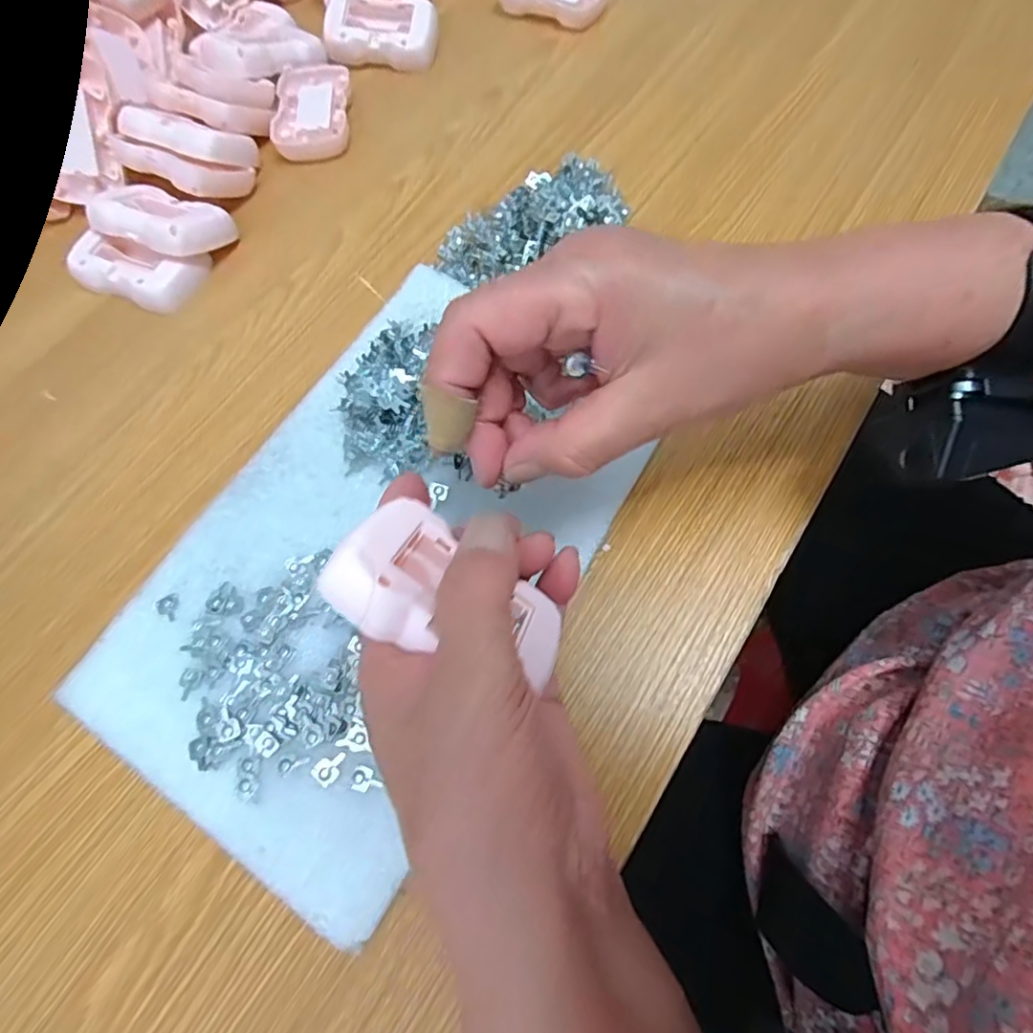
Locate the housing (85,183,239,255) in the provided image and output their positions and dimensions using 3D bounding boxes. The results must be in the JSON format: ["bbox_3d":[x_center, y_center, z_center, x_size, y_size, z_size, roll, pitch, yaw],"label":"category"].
[{"bbox_3d":[-0.230,-0.195,0.379,0.082,0.022,0.051,27,48,8],"label":"housing"}]

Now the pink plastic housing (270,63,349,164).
[{"bbox_3d":[-0.150,-0.300,0.433,0.051,0.014,0.090,-5,66,0],"label":"pink plastic housing"}]

